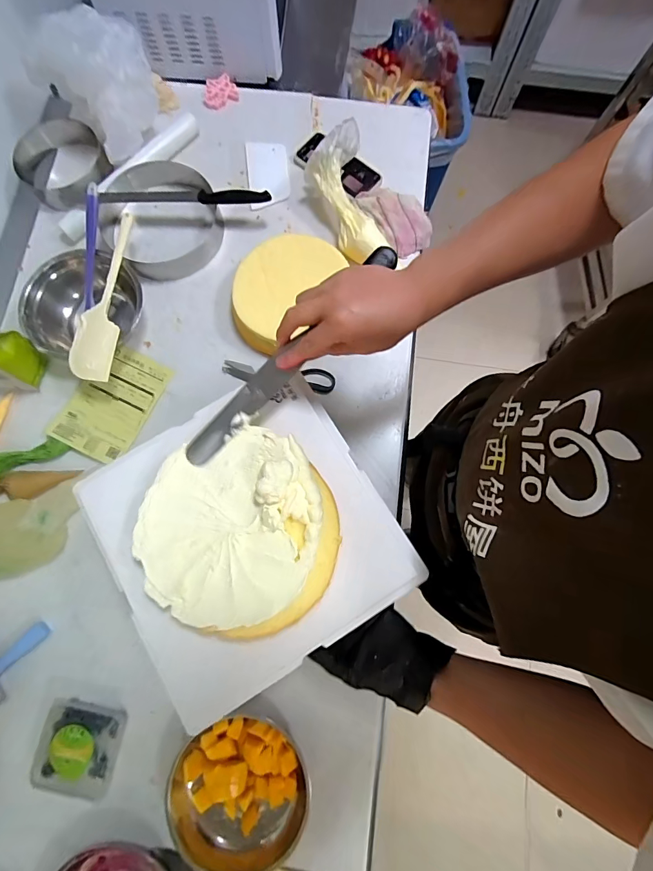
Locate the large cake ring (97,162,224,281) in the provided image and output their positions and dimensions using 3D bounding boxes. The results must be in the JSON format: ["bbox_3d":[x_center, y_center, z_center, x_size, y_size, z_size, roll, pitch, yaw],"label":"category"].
[{"bbox_3d":[-0.300,-0.392,0.696,0.203,0.075,0.188,0,78,0],"label":"large cake ring"}]

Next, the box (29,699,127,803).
[{"bbox_3d":[-0.339,0.428,0.521,0.103,0.037,0.110,9,78,1],"label":"box"}]

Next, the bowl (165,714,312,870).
[{"bbox_3d":[-0.118,0.480,0.519,0.182,0.045,0.175,0,78,0],"label":"bowl"}]

